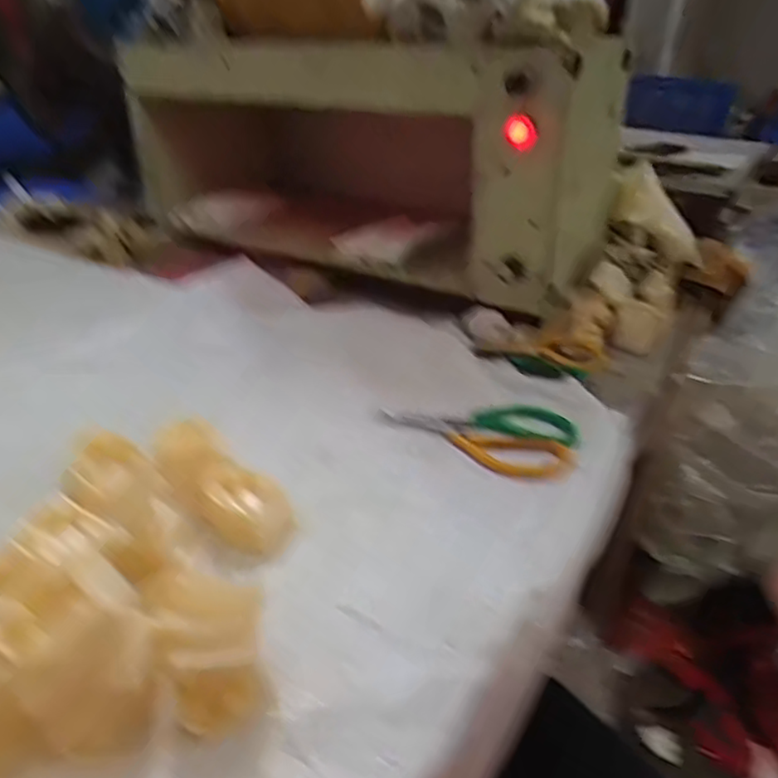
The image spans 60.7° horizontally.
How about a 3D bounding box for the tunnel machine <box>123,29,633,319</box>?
[{"bbox_3d":[-0.057,-0.324,0.924,0.688,0.316,0.199,21,37,29],"label":"tunnel machine"}]

